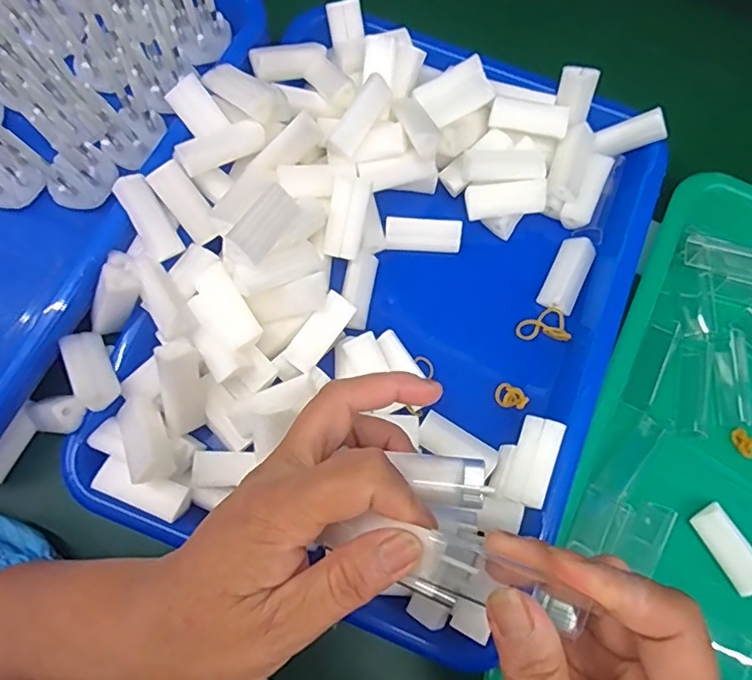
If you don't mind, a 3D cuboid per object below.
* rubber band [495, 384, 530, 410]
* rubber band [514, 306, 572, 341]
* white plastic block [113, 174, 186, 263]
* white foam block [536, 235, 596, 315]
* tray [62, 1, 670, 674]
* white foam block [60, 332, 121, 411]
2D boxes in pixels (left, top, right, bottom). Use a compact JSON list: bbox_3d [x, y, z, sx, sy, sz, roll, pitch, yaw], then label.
[{"bbox_3d":[0.077,0.033,0.323,0.018,0.004,0.013,21,75,4],"label":"rubber band"},{"bbox_3d":[0.099,-0.010,0.335,0.029,0.010,0.020,5,75,-1],"label":"rubber band"},{"bbox_3d":[-0.122,-0.065,0.305,0.018,0.014,0.046,-29,117,-9],"label":"white plastic block"},{"bbox_3d":[0.116,-0.039,0.339,0.022,0.014,0.045,27,76,5],"label":"white foam block"},{"bbox_3d":[0.000,-0.032,0.316,0.264,0.058,0.325,23,75,4],"label":"tray"},{"bbox_3d":[-0.147,0.015,0.293,0.020,0.012,0.046,-30,62,-9],"label":"white foam block"}]

